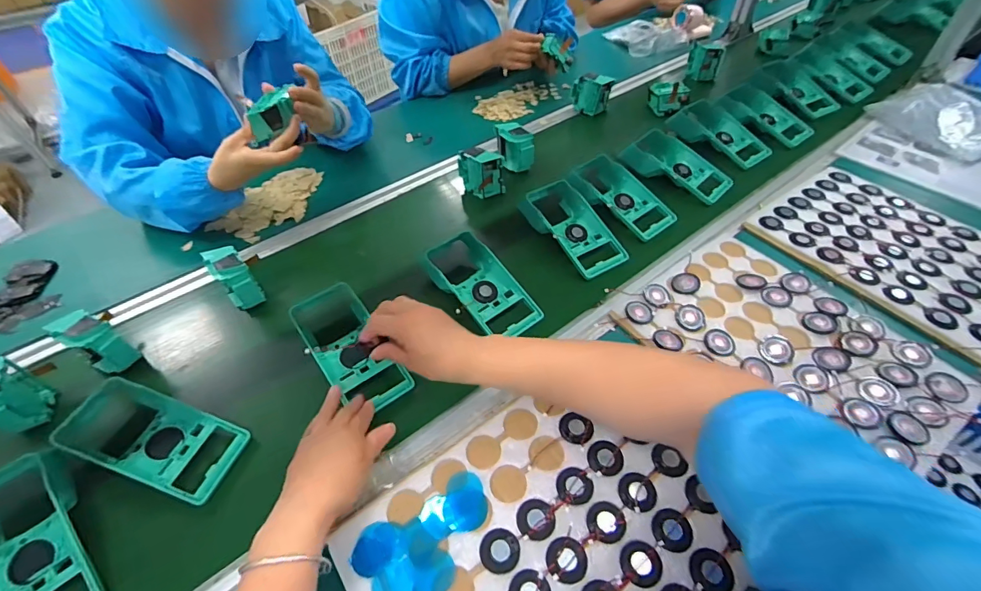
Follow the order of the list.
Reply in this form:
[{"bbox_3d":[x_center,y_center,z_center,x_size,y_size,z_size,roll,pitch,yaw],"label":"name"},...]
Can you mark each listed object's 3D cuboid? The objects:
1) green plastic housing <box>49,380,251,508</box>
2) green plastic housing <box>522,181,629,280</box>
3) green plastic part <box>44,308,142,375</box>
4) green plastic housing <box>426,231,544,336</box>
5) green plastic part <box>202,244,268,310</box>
[{"bbox_3d":[-0.362,0.150,0.458,0.185,0.050,0.077,13,50,13],"label":"green plastic housing"},{"bbox_3d":[0.125,-0.109,0.669,0.100,0.048,0.190,-25,52,-19],"label":"green plastic housing"},{"bbox_3d":[-0.480,0.060,0.528,0.066,0.075,0.043,21,52,19],"label":"green plastic part"},{"bbox_3d":[-0.016,-0.015,0.587,0.086,0.049,0.177,-35,56,-26],"label":"green plastic housing"},{"bbox_3d":[-0.354,-0.020,0.598,0.043,0.079,0.074,-34,55,-25],"label":"green plastic part"}]

